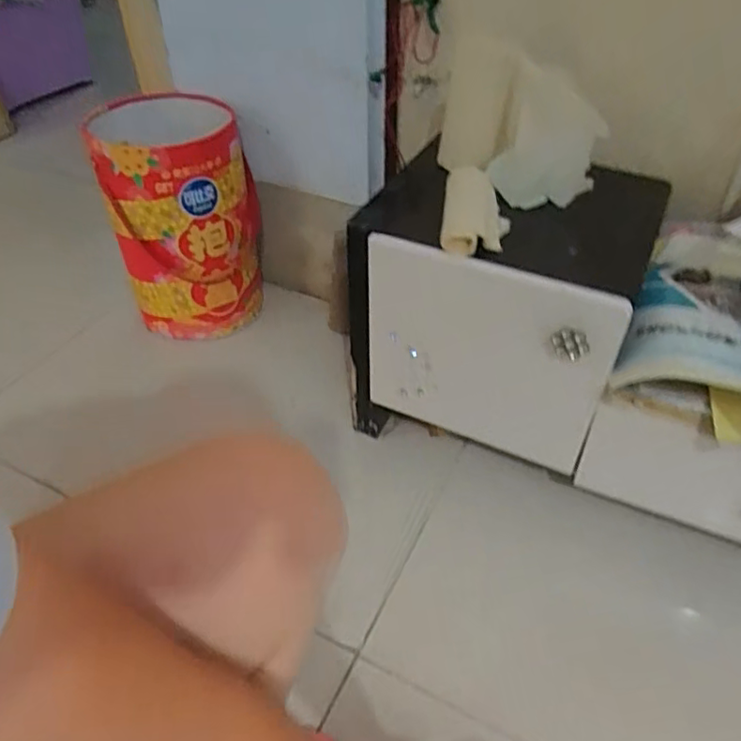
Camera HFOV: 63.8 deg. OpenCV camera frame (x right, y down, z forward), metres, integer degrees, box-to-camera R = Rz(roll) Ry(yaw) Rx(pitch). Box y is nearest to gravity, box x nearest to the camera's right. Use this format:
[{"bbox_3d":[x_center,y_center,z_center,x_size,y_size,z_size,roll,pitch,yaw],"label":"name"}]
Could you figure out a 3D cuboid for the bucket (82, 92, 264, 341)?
[{"bbox_3d":[-0.351,-0.294,1.148,0.266,0.385,0.258,-14,47,-10],"label":"bucket"}]

